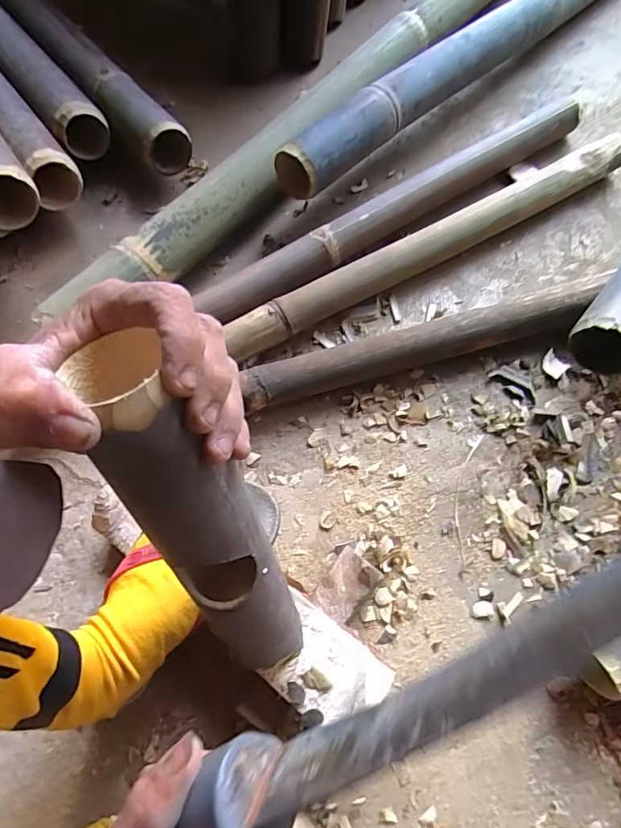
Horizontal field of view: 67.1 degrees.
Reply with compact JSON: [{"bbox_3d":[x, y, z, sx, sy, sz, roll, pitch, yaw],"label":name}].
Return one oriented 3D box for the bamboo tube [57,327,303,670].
[{"bbox_3d":[-0.056,0.069,0.264,0.054,0.261,0.055,-21,40,-7],"label":"bamboo tube"}]

